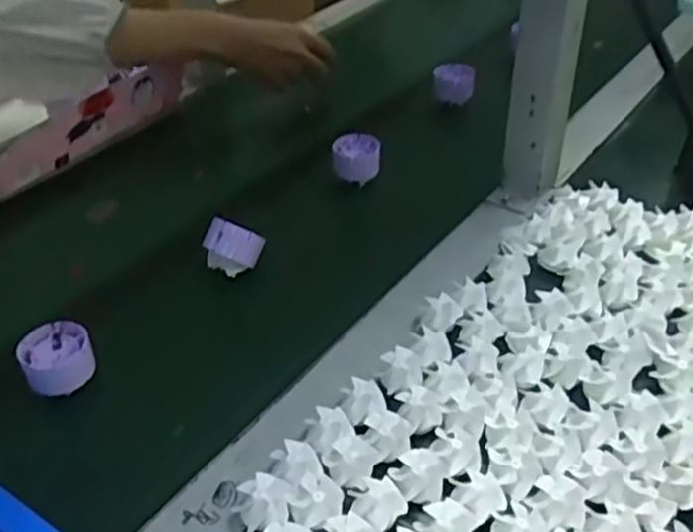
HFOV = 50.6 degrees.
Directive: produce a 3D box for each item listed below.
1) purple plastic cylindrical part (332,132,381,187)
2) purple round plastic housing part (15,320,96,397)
[{"bbox_3d":[0.010,-0.108,0.727,0.047,0.034,0.043,-1,39,0],"label":"purple plastic cylindrical part"},{"bbox_3d":[-0.203,0.064,0.515,0.046,0.028,0.045,-1,39,0],"label":"purple round plastic housing part"}]

